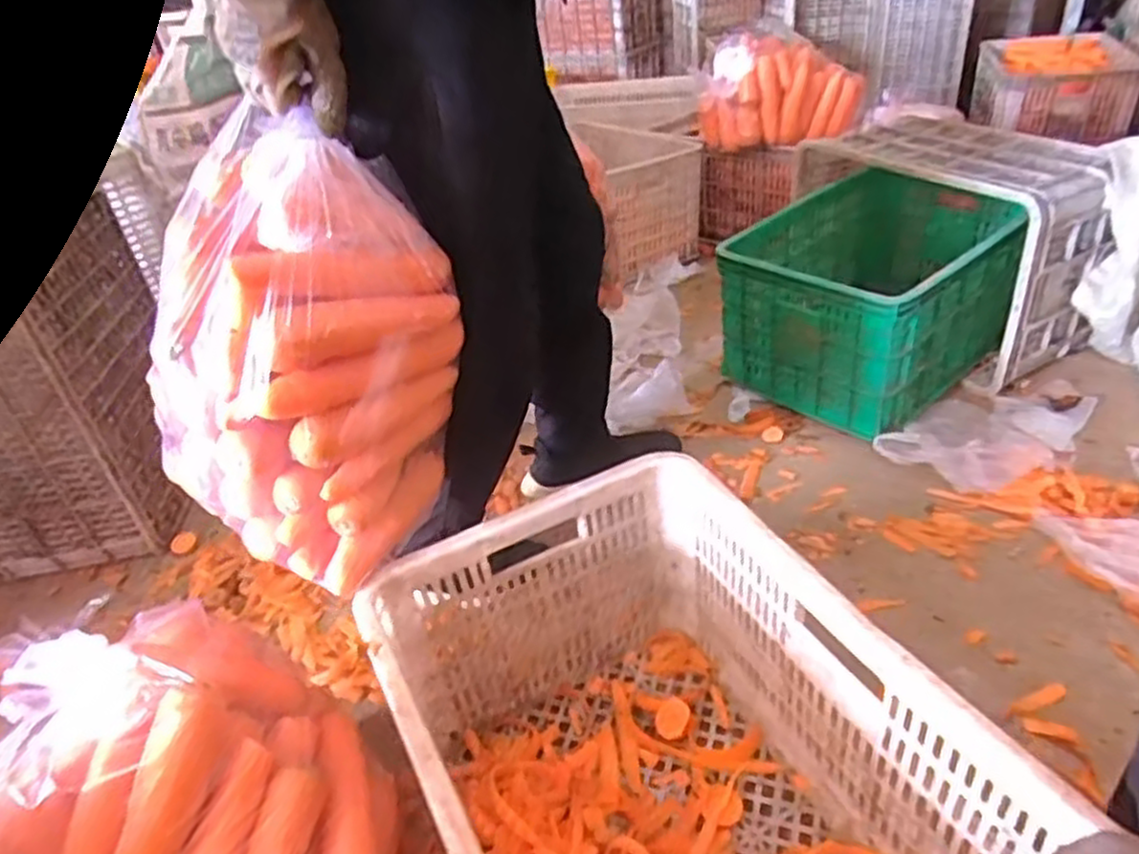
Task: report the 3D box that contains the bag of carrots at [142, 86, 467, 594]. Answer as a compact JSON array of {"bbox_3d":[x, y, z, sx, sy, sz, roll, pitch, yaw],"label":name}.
[{"bbox_3d":[-0.224,-0.072,0.656,0.145,0.334,0.228,16,41,30],"label":"bag of carrots"}]

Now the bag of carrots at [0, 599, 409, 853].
[{"bbox_3d":[-0.319,0.334,0.659,0.338,0.276,0.239,7,37,20],"label":"bag of carrots"}]

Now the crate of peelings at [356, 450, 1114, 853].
[{"bbox_3d":[0.083,0.315,0.621,0.347,0.280,0.511,-21,37,-19],"label":"crate of peelings"}]

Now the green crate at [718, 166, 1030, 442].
[{"bbox_3d":[0.547,-0.248,1.367,0.522,0.262,0.391,-30,40,-29],"label":"green crate"}]

